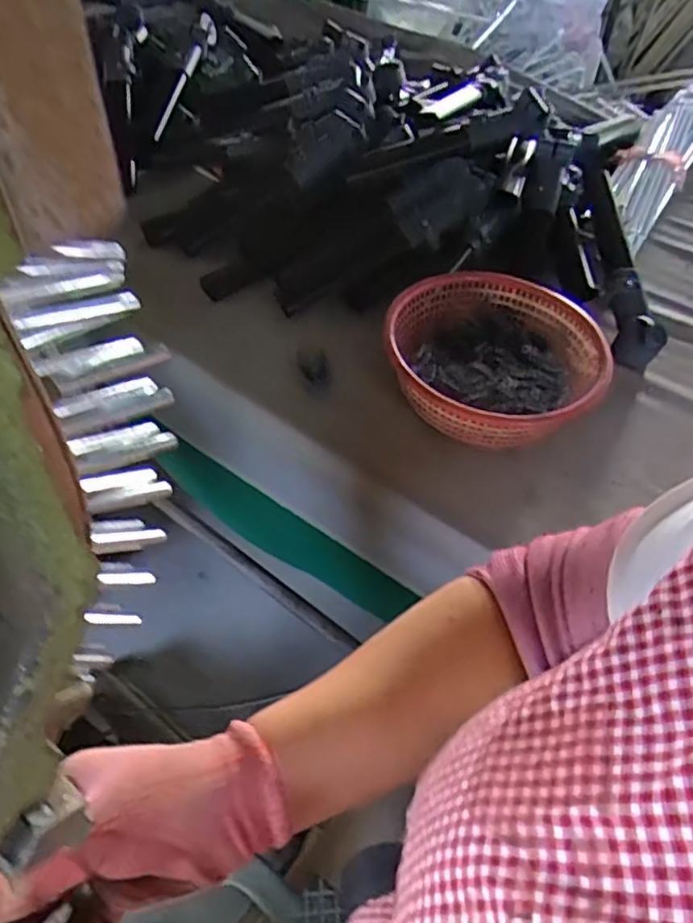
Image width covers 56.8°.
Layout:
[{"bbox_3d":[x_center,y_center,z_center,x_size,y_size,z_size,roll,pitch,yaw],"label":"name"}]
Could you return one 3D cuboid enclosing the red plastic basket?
[{"bbox_3d":[0.203,-0.138,0.898,0.299,0.087,0.297,-3,51,-6],"label":"red plastic basket"}]

